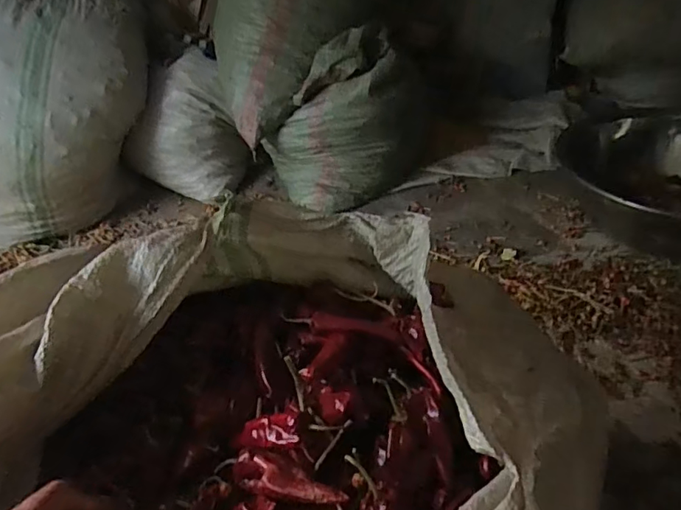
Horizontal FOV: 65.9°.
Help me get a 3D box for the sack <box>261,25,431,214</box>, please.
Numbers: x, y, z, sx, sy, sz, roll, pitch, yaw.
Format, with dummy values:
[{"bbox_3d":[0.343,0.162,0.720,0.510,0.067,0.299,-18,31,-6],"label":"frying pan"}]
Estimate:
[{"bbox_3d":[0.017,-0.459,1.741,0.468,0.473,0.346,-24,40,-22],"label":"sack"}]

